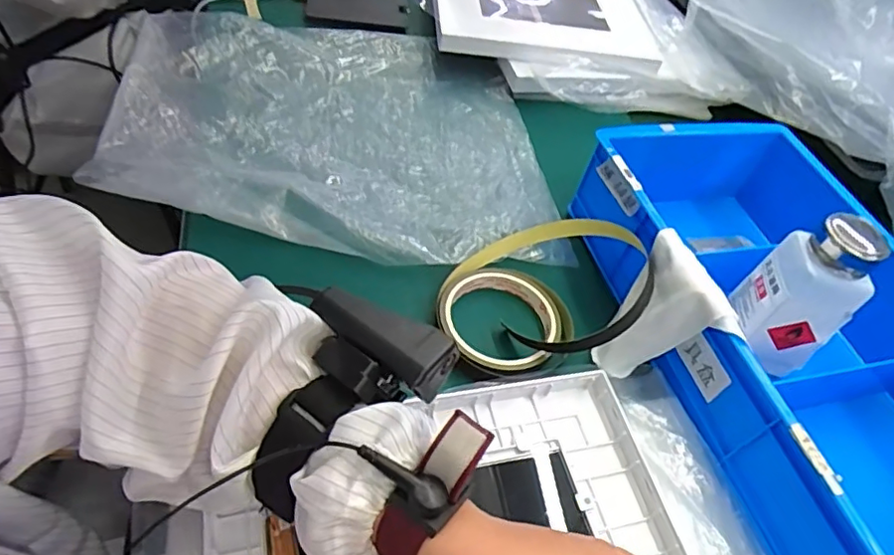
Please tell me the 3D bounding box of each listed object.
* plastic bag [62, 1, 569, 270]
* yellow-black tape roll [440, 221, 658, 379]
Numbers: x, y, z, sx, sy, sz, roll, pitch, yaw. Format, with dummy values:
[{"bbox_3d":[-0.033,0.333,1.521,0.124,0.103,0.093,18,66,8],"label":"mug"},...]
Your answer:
[{"bbox_3d":[-0.102,-0.144,0.552,0.387,0.051,0.331,3,51,-11],"label":"plastic bag"},{"bbox_3d":[0.071,0.005,0.429,0.153,0.058,0.120,-4,49,-16],"label":"yellow-black tape roll"}]

